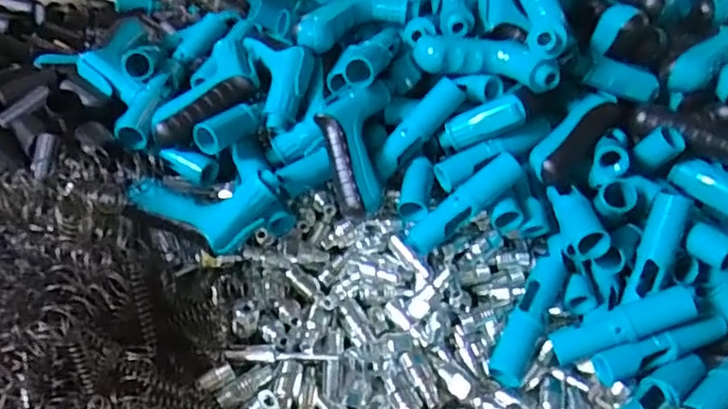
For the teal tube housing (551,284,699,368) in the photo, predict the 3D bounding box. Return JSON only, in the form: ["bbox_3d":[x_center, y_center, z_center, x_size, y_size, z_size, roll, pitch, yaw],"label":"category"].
[{"bbox_3d":[0.223,0.103,0.516,0.121,0.025,0.030,-27,37,19],"label":"teal tube housing"}]

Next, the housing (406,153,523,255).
[{"bbox_3d":[0.095,0.001,0.562,0.125,0.025,0.026,-39,48,2],"label":"housing"}]

